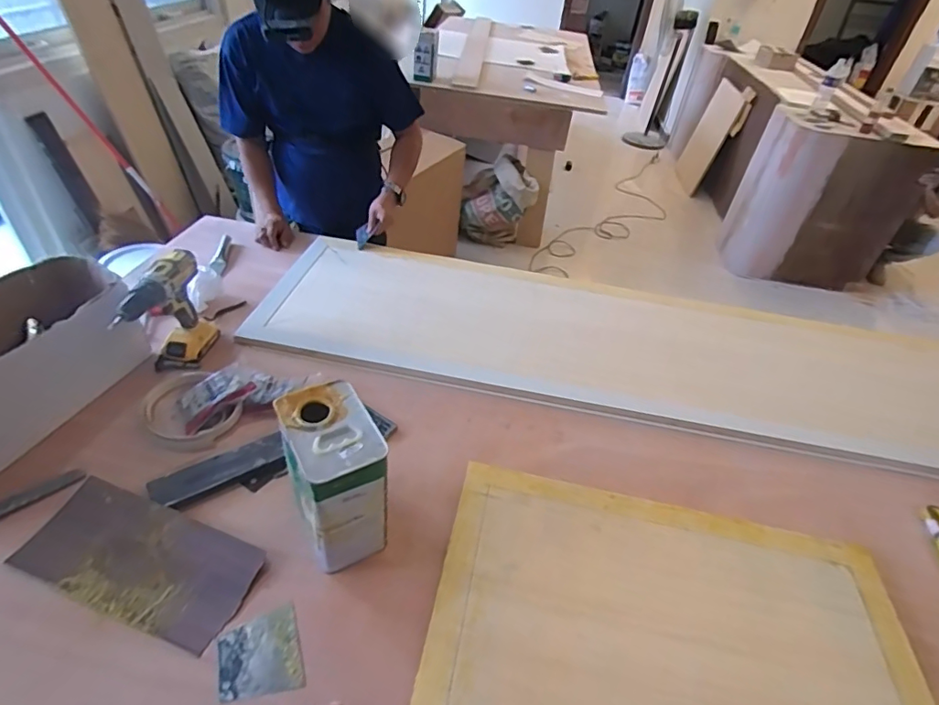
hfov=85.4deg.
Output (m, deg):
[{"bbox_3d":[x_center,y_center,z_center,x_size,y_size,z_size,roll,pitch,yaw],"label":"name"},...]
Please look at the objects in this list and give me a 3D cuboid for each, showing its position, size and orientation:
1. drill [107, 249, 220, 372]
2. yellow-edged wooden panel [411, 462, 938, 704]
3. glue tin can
[{"bbox_3d":[-0.581,-0.059,0.981,0.079,0.198,0.191,7,42,-1],"label":"drill"},{"bbox_3d":[0.284,0.402,0.690,0.658,0.016,0.467,12,42,5],"label":"yellow-edged wooden panel"},{"bbox_3d":[-0.196,0.182,0.744,0.110,0.224,0.164,-18,48,-25],"label":"glue tin can"}]

